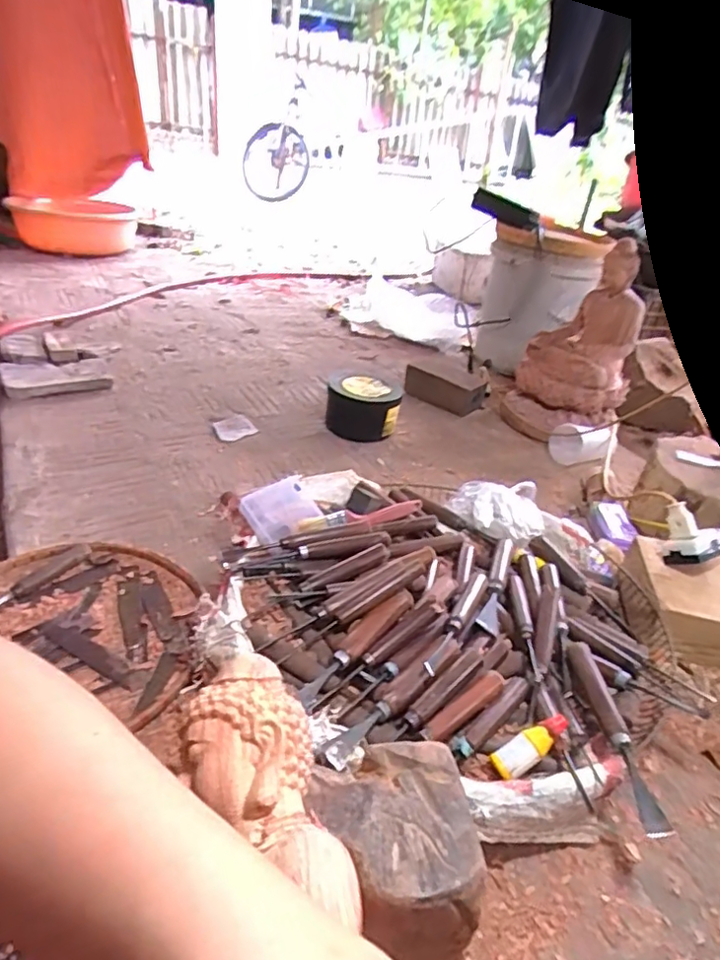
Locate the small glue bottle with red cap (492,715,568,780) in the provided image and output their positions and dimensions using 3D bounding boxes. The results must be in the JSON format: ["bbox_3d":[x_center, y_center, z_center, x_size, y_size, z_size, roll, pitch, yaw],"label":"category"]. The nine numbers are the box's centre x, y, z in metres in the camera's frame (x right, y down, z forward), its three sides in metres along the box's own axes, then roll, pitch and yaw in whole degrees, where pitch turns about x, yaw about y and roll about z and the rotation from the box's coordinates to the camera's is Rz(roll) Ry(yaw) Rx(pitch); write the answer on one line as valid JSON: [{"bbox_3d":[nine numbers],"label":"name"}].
[{"bbox_3d":[0.146,0.223,0.486,0.073,0.016,0.025,-29,42,-14],"label":"small glue bottle with red cap"}]

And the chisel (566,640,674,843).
[{"bbox_3d":[0.226,0.219,0.509,0.022,0.028,0.181,4,31,-5],"label":"chisel"}]

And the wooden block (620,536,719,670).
[{"bbox_3d":[0.417,0.151,0.710,0.155,0.071,0.150,11,31,5],"label":"wooden block"}]

